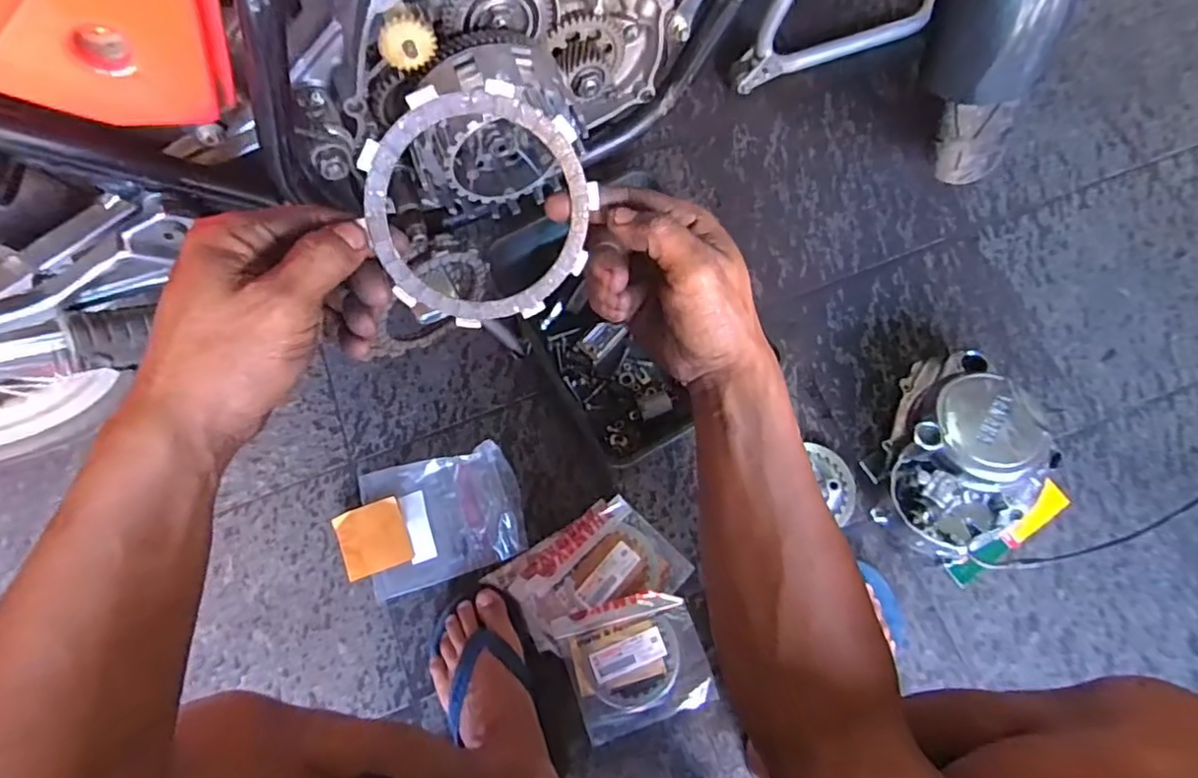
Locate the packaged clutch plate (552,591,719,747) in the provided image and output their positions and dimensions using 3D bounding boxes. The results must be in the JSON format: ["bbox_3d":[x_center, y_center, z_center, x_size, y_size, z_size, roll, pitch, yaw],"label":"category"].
[{"bbox_3d":[0.042,0.309,0.692,0.150,0.008,0.137,-18,73,-4],"label":"packaged clutch plate"}]

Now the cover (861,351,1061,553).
[{"bbox_3d":[0.414,0.072,0.712,0.203,0.092,0.215,-23,73,-5],"label":"cover"}]

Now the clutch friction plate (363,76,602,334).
[{"bbox_3d":[-0.058,-0.091,0.314,0.114,0.117,0.004,-14,30,-13],"label":"clutch friction plate"}]

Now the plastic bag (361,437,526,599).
[{"bbox_3d":[-0.193,0.154,0.737,0.192,0.042,0.154,-14,72,-3],"label":"plastic bag"}]

